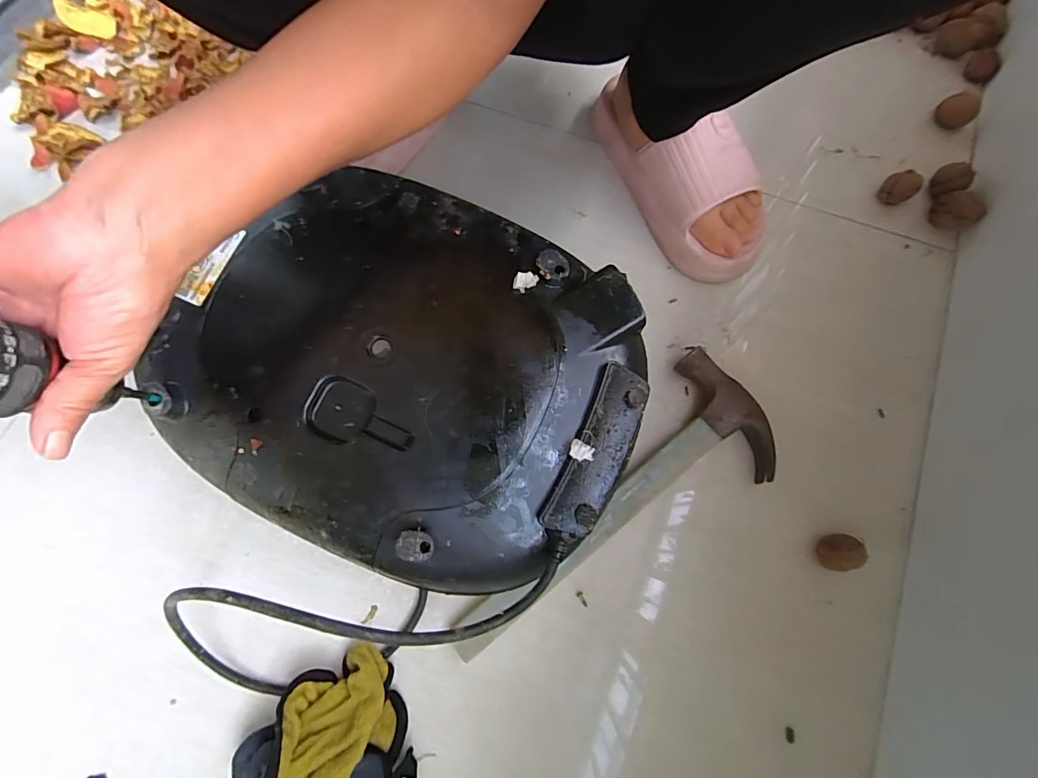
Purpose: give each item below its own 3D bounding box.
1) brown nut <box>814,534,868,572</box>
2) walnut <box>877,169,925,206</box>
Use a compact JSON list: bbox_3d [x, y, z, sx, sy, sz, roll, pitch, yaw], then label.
[{"bbox_3d":[0.257,0.130,0.352,0.026,0.029,0.028,3,75,3],"label":"brown nut"},{"bbox_3d":[0.414,-0.219,0.482,0.039,0.027,0.031,-40,77,-9],"label":"walnut"}]

